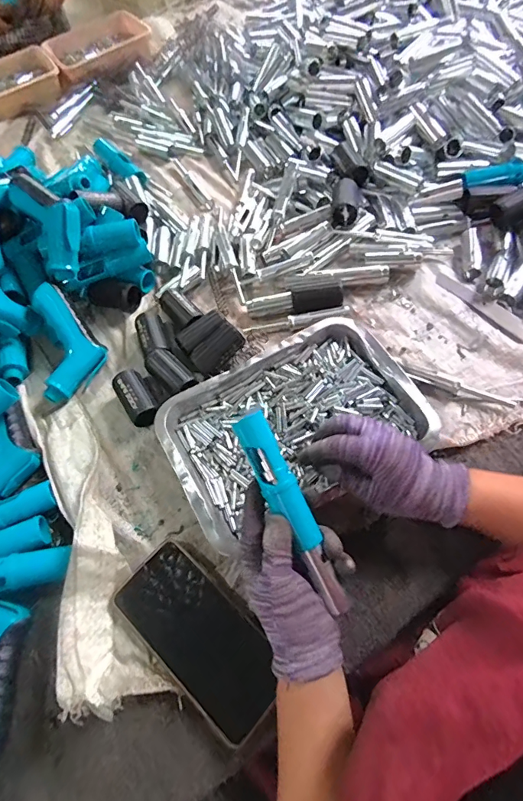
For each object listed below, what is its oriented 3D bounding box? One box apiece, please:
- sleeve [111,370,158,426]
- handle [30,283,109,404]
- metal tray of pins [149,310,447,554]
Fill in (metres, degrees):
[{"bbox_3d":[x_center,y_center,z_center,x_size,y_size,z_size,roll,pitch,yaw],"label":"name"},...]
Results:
[{"bbox_3d":[-0.140,-0.002,0.484,0.033,0.029,0.067,-33,63,-11],"label":"sleeve"},{"bbox_3d":[-0.231,-0.071,0.508,0.072,0.041,0.135,-18,90,-6],"label":"handle"},{"bbox_3d":[0.030,0.019,0.448,0.253,0.029,0.167,-28,62,-9],"label":"metal tray of pins"}]

